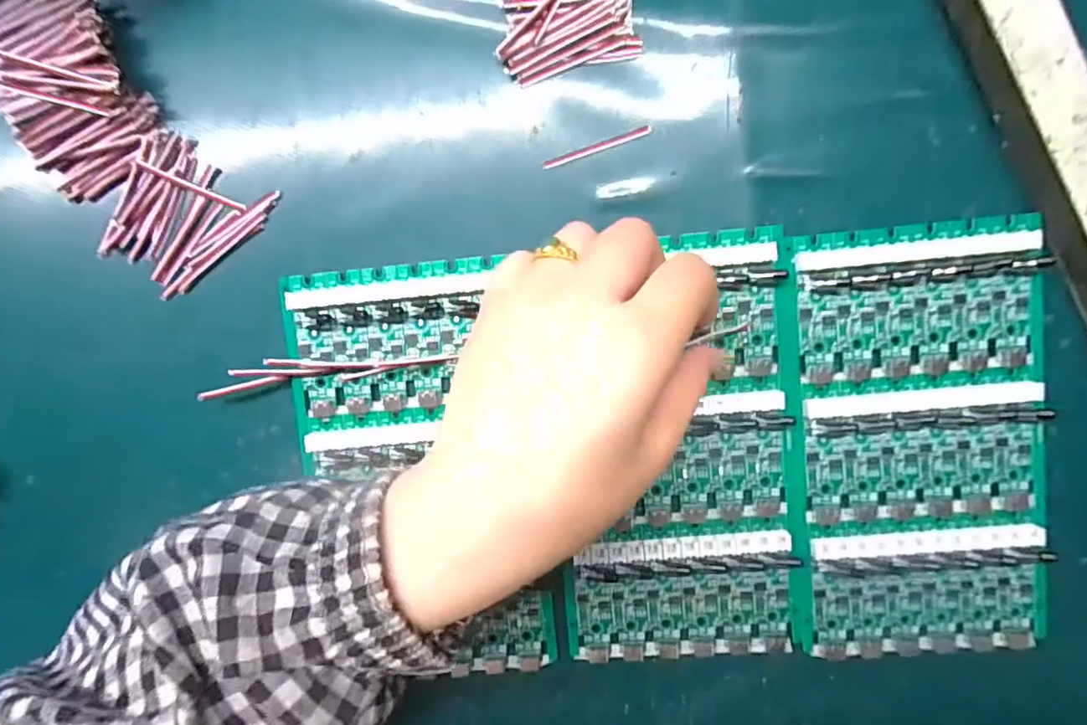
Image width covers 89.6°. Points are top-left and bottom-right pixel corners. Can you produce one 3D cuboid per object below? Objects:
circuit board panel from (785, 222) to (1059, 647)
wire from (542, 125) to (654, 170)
[{"bbox_3d":[0.165,0.036,0.237,0.101,0.005,0.187,-5,96,3],"label":"circuit board panel"},{"bbox_3d":[0.023,-0.093,0.235,0.048,0.004,0.004,-18,95,4],"label":"wire"}]

